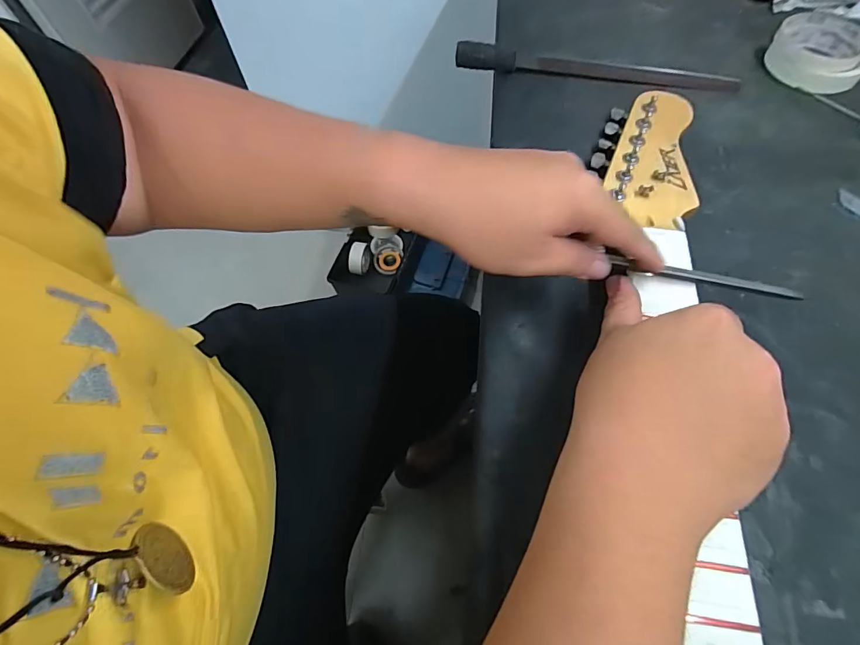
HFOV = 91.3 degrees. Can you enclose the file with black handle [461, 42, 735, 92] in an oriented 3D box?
[{"bbox_3d":[0.174,-0.272,0.447,0.291,0.025,0.028,8,61,6],"label":"file with black handle"}]

